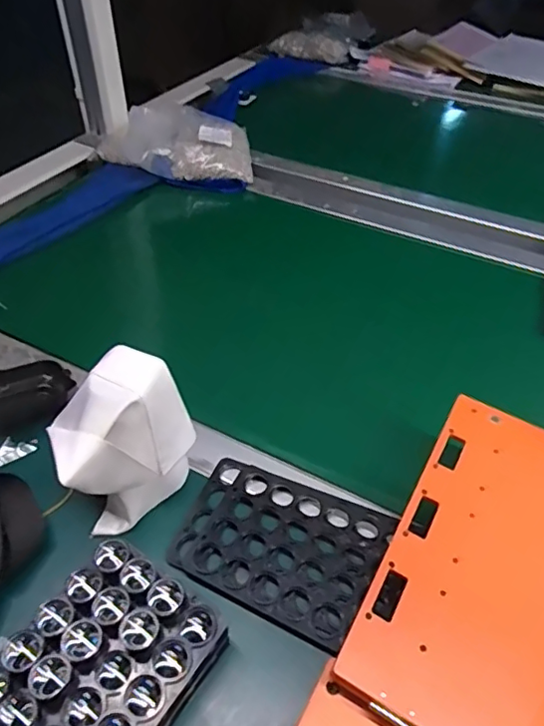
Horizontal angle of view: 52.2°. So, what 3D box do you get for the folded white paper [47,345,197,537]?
[{"bbox_3d":[-0.109,0.058,0.412,0.097,0.121,0.059,-28,51,-25],"label":"folded white paper"}]

